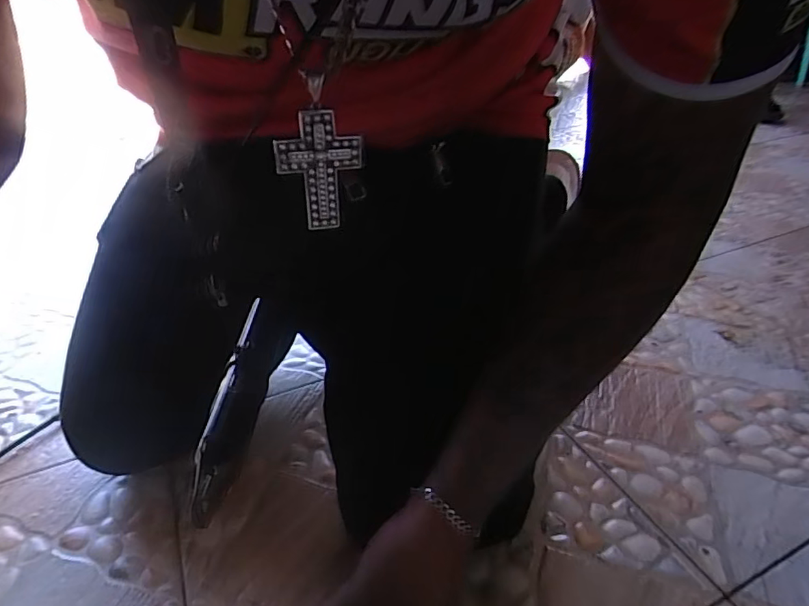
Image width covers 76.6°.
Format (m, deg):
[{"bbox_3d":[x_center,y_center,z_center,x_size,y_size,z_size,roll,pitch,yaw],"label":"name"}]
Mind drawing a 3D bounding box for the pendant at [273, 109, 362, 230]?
[{"bbox_3d":[-0.032,-0.051,0.197,0.032,0.043,0.004,-10,35,-12],"label":"pendant"}]

